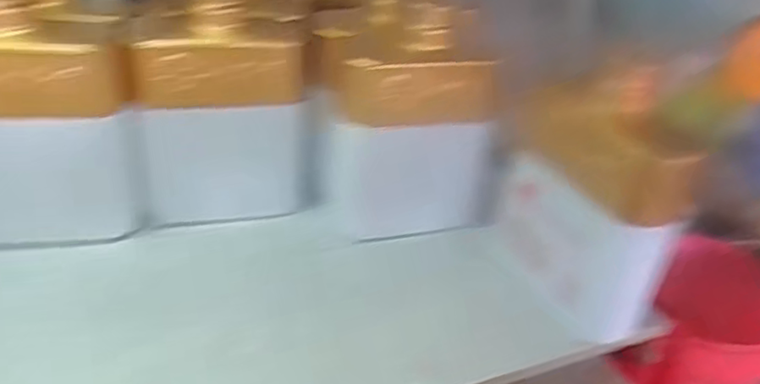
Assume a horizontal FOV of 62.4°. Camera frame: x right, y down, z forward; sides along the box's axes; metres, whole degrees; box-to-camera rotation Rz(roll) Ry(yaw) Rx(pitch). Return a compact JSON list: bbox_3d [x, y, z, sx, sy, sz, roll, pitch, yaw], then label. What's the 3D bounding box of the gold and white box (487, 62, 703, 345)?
[{"bbox_3d":[0.127,0.003,0.385,0.060,0.142,0.105,-9,38,-23],"label":"gold and white box"}]

